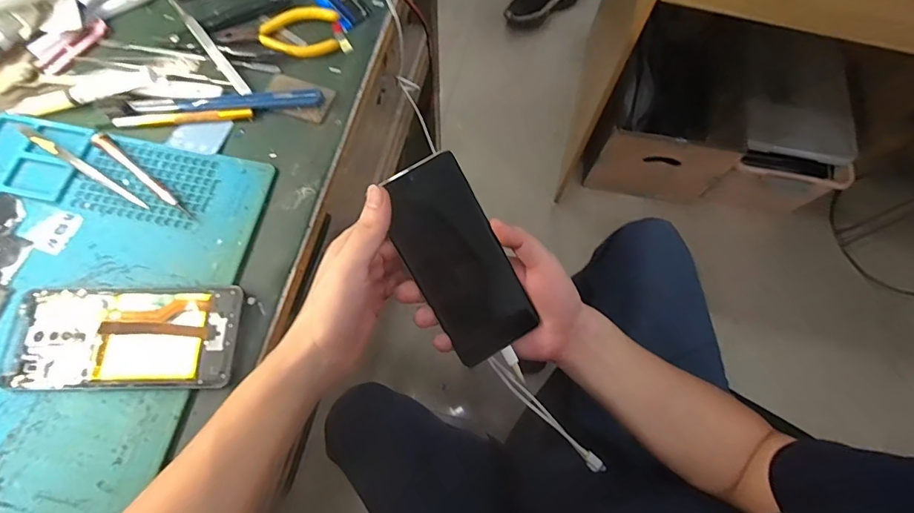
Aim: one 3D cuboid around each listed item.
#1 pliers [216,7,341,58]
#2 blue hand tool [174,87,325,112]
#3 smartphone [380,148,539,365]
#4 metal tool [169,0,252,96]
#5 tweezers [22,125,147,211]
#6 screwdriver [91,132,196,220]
[{"bbox_3d":[-0.165,-0.207,0.421,0.108,0.011,0.049,-7,70,-3],"label":"pliers"},{"bbox_3d":[-0.181,-0.136,0.395,0.126,0.008,0.018,-6,70,-3],"label":"blue hand tool"},{"bbox_3d":[0.002,0.003,0.358,0.071,0.008,0.160,-27,101,-10],"label":"smartphone"},{"bbox_3d":[-0.229,-0.198,0.408,0.011,0.012,0.139,-37,75,-13],"label":"metal tool"},{"bbox_3d":[-0.307,-0.074,0.370,0.134,0.005,0.008,30,72,9],"label":"tweezers"},{"bbox_3d":[-0.257,-0.066,0.369,0.114,0.008,0.011,37,74,12],"label":"screwdriver"}]

